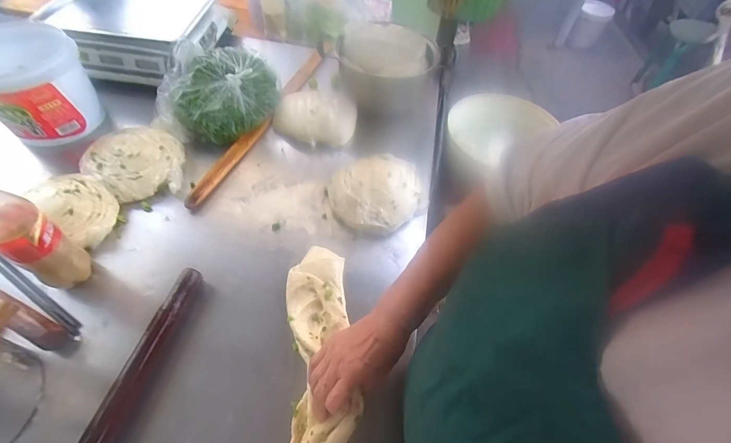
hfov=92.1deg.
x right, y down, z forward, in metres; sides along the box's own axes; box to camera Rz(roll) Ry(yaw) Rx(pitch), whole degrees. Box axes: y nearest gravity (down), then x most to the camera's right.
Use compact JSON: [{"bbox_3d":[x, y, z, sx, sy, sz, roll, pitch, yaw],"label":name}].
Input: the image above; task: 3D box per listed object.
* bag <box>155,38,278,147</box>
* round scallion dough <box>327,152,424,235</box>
[{"bbox_3d":[-0.310,-0.277,0.773,0.222,0.106,0.232,4,54,-1],"label":"bag"},{"bbox_3d":[0.027,-0.054,0.658,0.175,0.052,0.149,-21,58,-18],"label":"round scallion dough"}]

